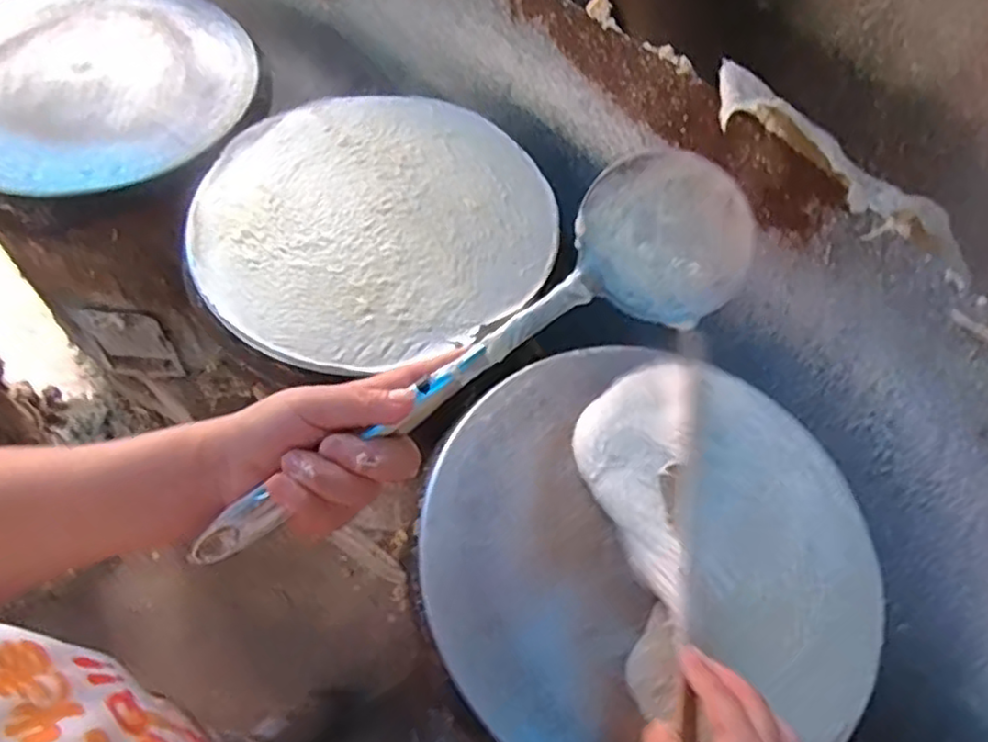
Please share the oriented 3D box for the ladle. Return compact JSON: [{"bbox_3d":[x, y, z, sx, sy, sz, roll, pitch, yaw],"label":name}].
[{"bbox_3d":[-0.010,0.007,0.355,0.324,0.065,0.079,-36,68,-3],"label":"ladle"}]

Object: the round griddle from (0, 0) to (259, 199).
[{"bbox_3d":[-0.497,-0.356,0.803,0.361,0.051,0.398,-33,70,-21],"label":"round griddle"}]

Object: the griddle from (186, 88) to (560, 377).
[{"bbox_3d":[-0.127,-0.164,0.695,0.349,0.012,0.348,1,61,-2],"label":"griddle"}]

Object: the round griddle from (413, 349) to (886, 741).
[{"bbox_3d":[0.128,0.136,0.549,0.368,0.033,0.340,2,62,-4],"label":"round griddle"}]

